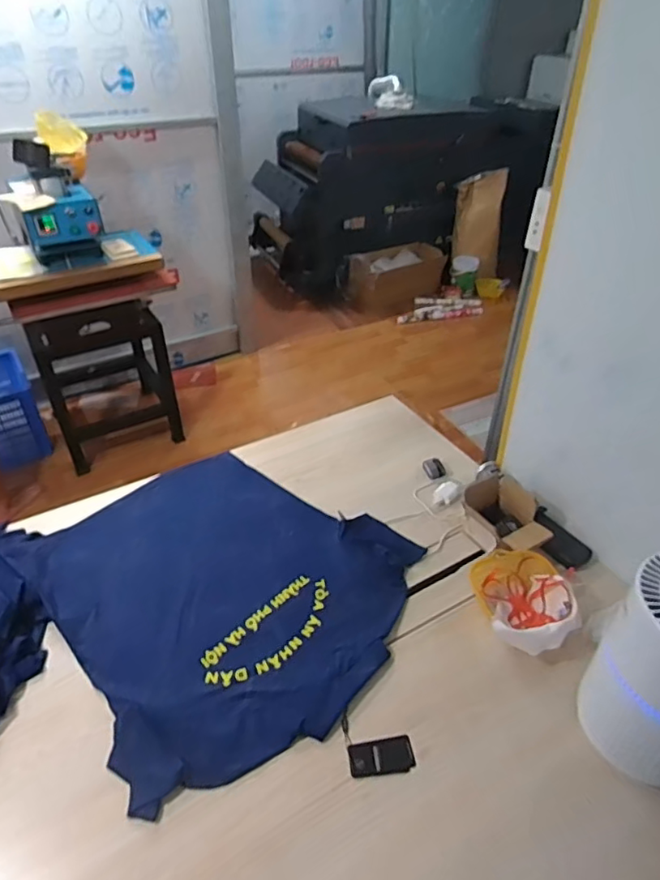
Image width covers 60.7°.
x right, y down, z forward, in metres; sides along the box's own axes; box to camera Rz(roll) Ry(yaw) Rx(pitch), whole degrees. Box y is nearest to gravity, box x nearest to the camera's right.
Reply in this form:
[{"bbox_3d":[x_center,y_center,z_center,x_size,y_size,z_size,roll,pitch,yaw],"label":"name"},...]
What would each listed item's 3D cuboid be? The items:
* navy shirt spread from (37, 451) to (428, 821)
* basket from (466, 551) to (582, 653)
[{"bbox_3d":[-0.191,0.268,1.133,0.631,0.023,0.693,-24,44,-27],"label":"navy shirt spread"},{"bbox_3d":[0.353,0.299,1.049,0.167,0.076,0.216,-4,38,-5],"label":"basket"}]

